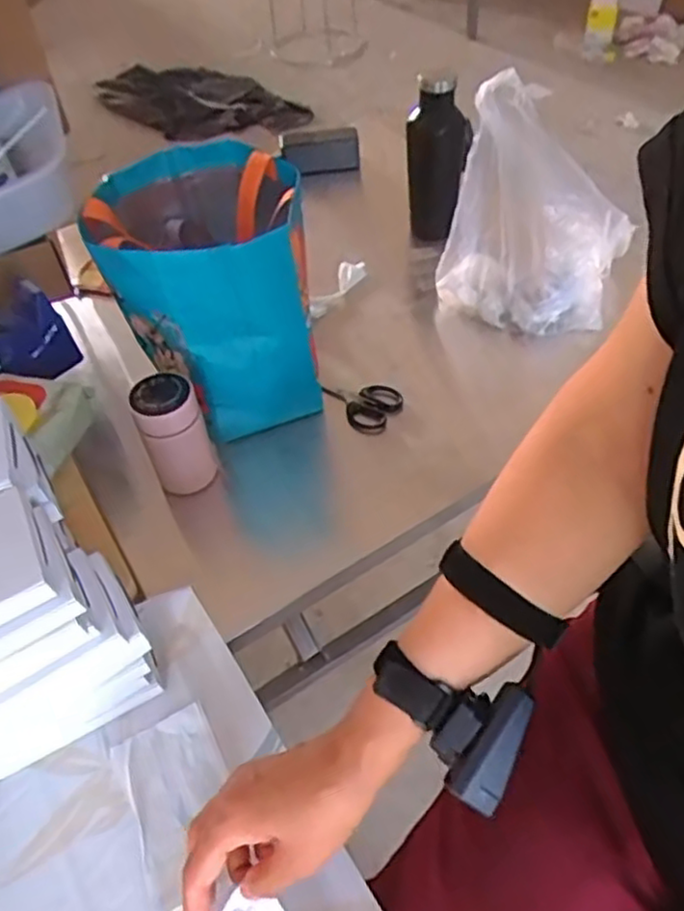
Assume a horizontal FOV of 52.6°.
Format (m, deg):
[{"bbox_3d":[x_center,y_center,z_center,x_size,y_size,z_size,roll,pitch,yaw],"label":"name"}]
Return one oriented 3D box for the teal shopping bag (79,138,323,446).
[{"bbox_3d":[-0.144,-0.175,0.766,0.202,0.246,0.222,-21,51,-13],"label":"teal shopping bag"}]

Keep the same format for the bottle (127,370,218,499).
[{"bbox_3d":[-0.171,-0.021,0.716,0.063,0.121,0.055,-21,51,-13],"label":"bottle"}]

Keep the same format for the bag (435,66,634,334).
[{"bbox_3d":[0.240,-0.288,0.856,0.210,0.248,0.161,17,53,18],"label":"bag"}]

